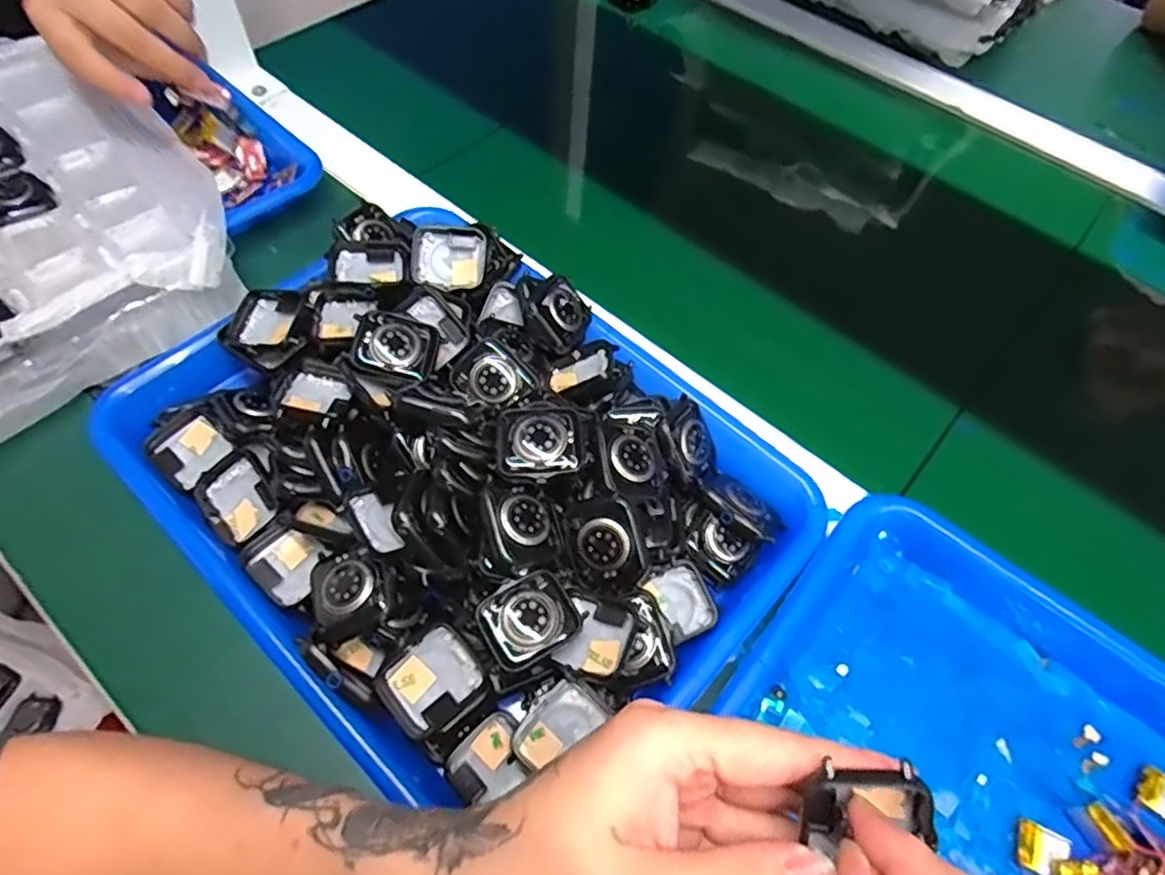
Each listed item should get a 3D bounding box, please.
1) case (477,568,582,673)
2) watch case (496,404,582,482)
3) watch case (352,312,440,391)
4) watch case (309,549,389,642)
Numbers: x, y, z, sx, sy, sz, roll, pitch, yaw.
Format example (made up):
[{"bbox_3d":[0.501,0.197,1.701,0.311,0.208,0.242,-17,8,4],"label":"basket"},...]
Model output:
[{"bbox_3d":[-0.024,0.083,0.304,0.040,0.016,0.034,-30,65,-18],"label":"case"},{"bbox_3d":[-0.021,0.003,0.322,0.038,0.017,0.036,0,60,-3],"label":"watch case"},{"bbox_3d":[-0.098,-0.045,0.351,0.041,0.008,0.038,12,79,-14],"label":"watch case"},{"bbox_3d":[-0.107,0.069,0.303,0.036,0.008,0.038,-22,62,9],"label":"watch case"}]

